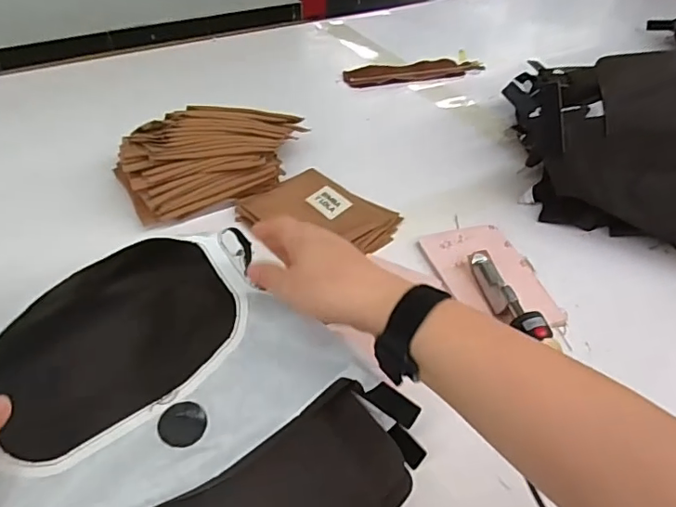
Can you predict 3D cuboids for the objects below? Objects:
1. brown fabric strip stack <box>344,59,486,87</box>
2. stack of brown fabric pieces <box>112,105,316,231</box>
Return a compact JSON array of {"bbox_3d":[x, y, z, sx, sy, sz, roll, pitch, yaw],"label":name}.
[{"bbox_3d":[0.165,-0.388,1.124,0.312,0.019,0.081,-9,44,-12],"label":"brown fabric strip stack"},{"bbox_3d":[-0.171,-0.144,0.750,0.265,0.120,0.162,-13,45,-16],"label":"stack of brown fabric pieces"}]

